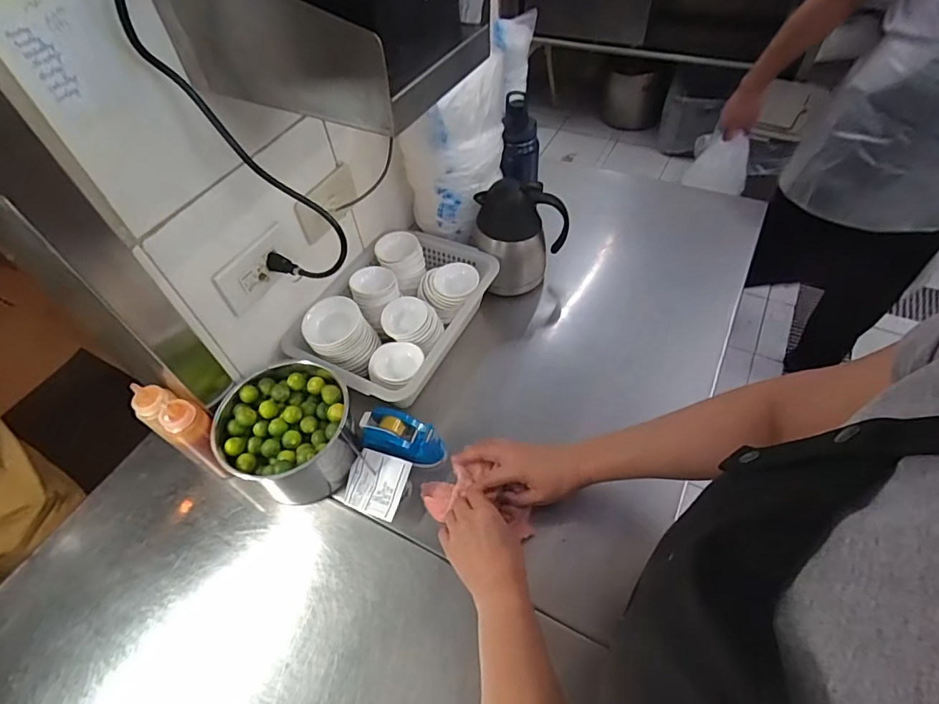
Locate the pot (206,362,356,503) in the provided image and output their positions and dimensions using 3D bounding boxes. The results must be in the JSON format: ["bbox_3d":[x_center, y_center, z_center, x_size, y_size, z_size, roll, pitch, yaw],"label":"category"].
[{"bbox_3d":[-0.246,0.115,0.695,0.171,0.116,0.169,-3,52,4],"label":"pot"}]

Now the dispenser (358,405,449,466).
[{"bbox_3d":[-0.094,0.119,0.692,0.125,0.050,0.060,23,57,6],"label":"dispenser"}]

